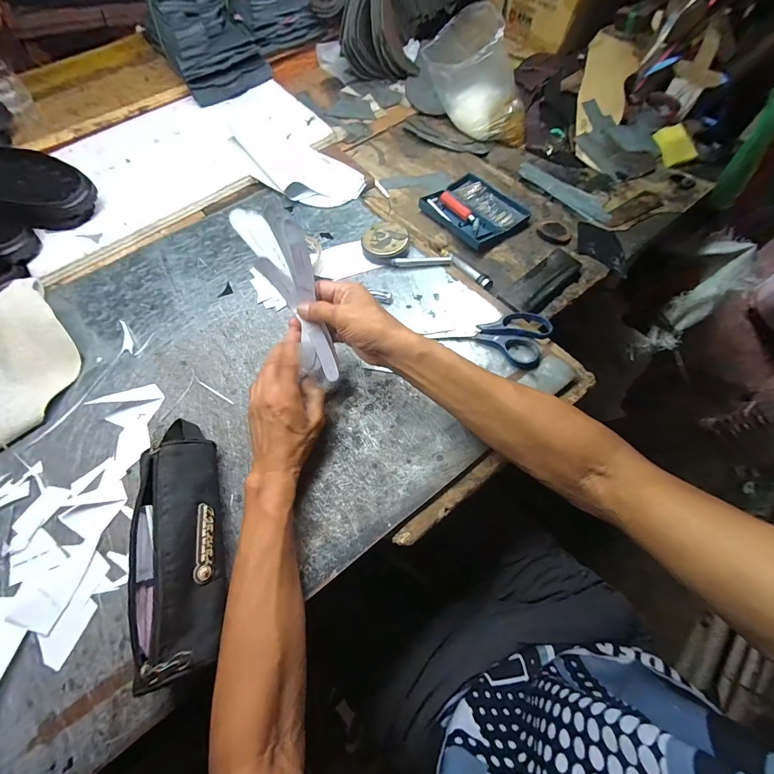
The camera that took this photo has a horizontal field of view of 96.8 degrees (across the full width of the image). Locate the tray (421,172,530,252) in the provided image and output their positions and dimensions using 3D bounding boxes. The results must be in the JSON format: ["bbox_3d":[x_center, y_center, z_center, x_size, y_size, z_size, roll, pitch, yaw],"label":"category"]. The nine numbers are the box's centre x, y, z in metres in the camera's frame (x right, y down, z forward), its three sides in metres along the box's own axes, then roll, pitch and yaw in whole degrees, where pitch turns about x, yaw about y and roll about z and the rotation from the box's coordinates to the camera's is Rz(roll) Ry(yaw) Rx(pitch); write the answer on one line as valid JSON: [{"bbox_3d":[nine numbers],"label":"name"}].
[{"bbox_3d":[0.157,-0.321,0.618,0.135,0.016,0.165,-36,71,-14],"label":"tray"}]

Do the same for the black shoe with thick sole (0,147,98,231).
[{"bbox_3d":[-0.665,-0.364,0.594,0.299,0.089,0.120,21,66,9],"label":"black shoe with thick sole"}]

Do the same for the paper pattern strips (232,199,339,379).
[{"bbox_3d":[-0.099,-0.095,0.380,0.055,0.194,0.036,-24,27,-12],"label":"paper pattern strips"}]

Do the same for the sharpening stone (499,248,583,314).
[{"bbox_3d":[0.246,-0.164,0.542,0.161,0.017,0.060,-40,72,-15],"label":"sharpening stone"}]

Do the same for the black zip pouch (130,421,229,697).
[{"bbox_3d":[-0.211,0.145,0.355,0.066,0.081,0.246,-15,67,-6],"label":"black zip pouch"}]

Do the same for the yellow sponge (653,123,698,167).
[{"bbox_3d":[0.589,-0.493,0.701,0.055,0.017,0.083,-18,85,32],"label":"yellow sponge"}]

